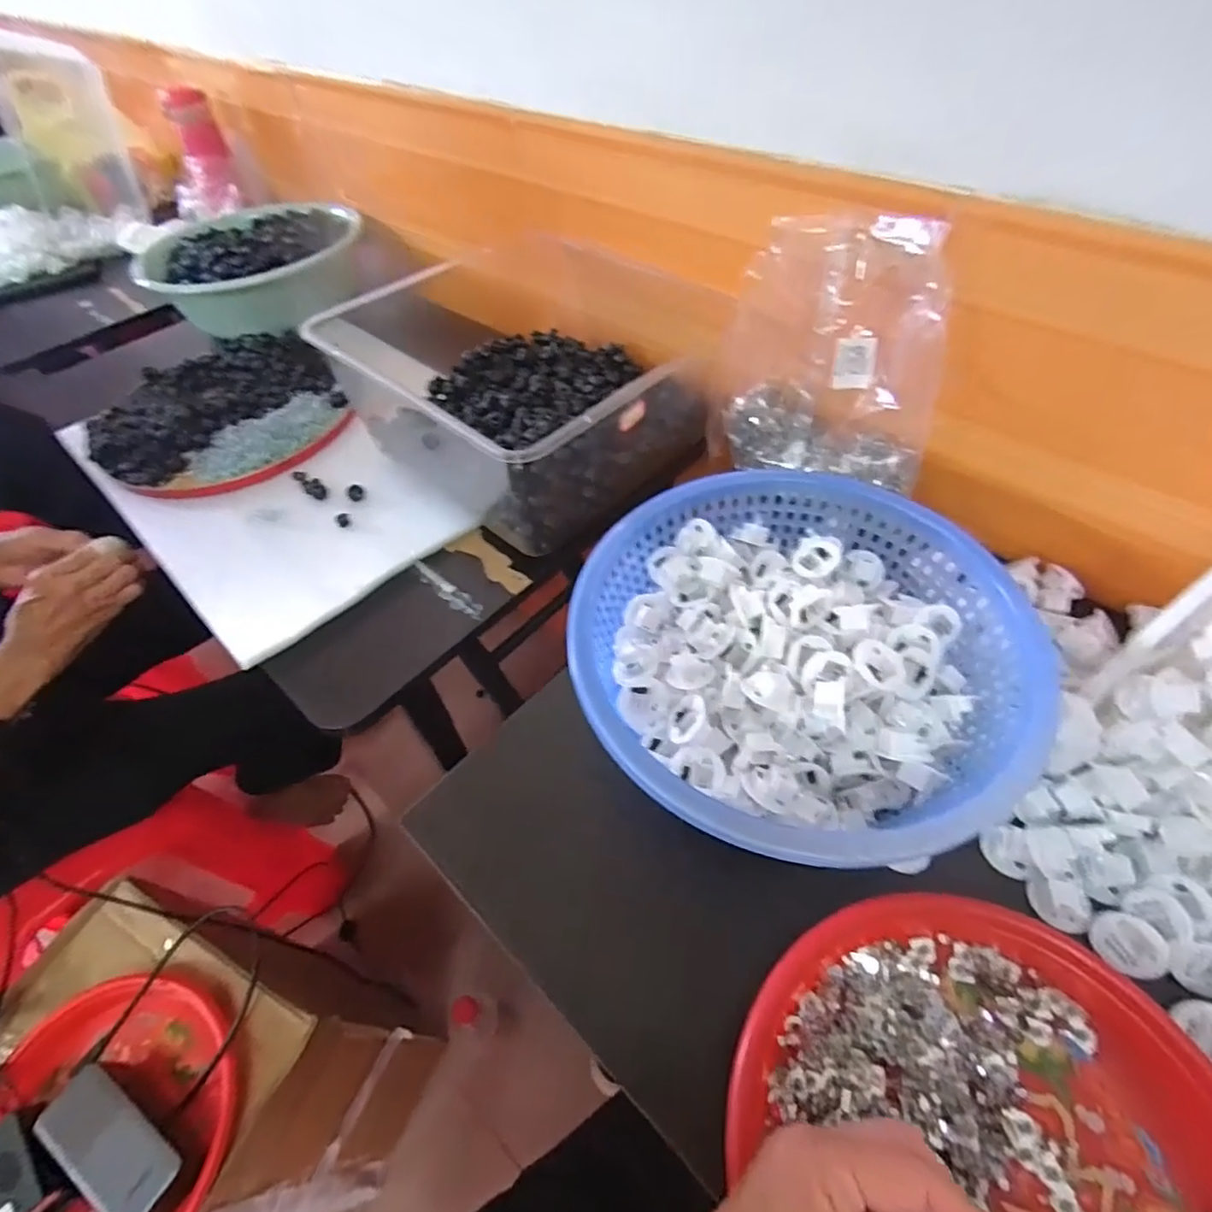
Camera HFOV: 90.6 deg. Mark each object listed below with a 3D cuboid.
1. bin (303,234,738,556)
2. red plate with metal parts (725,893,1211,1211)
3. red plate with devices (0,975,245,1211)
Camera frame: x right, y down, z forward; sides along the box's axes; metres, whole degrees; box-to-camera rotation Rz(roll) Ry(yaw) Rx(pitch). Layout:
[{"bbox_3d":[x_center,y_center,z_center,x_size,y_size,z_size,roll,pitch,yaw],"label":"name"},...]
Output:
[{"bbox_3d":[-0.073,-0.213,0.587,0.294,0.133,0.273,36,62,27],"label":"bin"},{"bbox_3d":[0.178,0.267,0.275,0.234,0.031,0.240,-2,52,2],"label":"red plate with metal parts"},{"bbox_3d":[-0.429,0.441,0.513,0.212,0.076,0.215,-2,52,2],"label":"red plate with devices"}]

